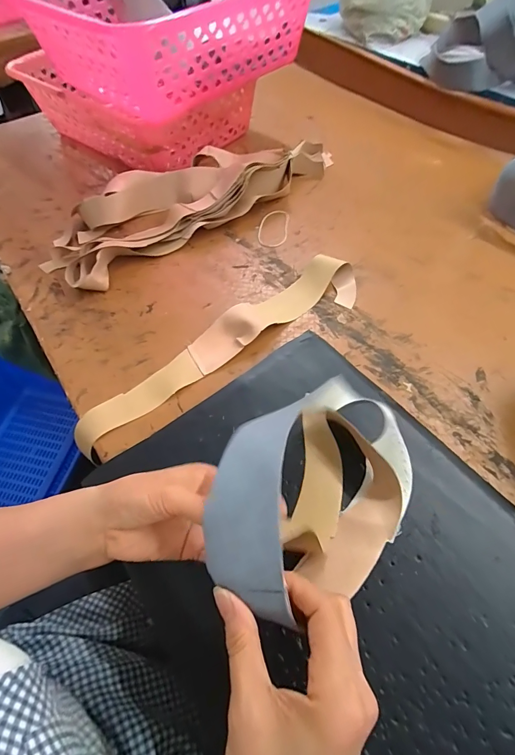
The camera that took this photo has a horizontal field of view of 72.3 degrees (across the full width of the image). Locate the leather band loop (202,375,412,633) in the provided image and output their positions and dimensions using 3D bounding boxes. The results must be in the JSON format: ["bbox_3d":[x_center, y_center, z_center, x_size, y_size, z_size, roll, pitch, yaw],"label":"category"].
[{"bbox_3d":[0.053,0.094,0.290,0.196,0.080,0.130,3,48,-44],"label":"leather band loop"}]

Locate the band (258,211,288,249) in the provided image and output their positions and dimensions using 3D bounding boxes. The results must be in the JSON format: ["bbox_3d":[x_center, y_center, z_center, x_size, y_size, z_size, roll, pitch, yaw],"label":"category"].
[{"bbox_3d":[0.027,-0.250,0.586,0.047,0.004,0.100,5,59,5],"label":"band"}]

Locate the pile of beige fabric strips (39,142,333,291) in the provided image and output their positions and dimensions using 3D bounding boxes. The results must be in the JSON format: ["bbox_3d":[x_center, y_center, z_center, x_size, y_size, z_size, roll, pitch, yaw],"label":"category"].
[{"bbox_3d":[-0.107,-0.313,0.599,0.527,0.060,0.170,-34,64,-17],"label":"pile of beige fabric strips"}]

